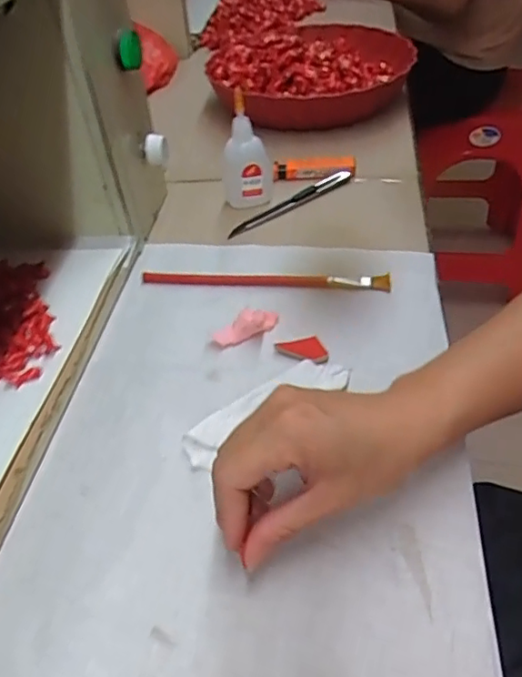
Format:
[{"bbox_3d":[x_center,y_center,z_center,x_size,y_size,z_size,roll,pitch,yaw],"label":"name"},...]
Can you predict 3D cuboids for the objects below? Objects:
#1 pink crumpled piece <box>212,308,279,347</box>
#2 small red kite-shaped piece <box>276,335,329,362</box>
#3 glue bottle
[{"bbox_3d":[-0.010,-0.010,0.408,0.049,0.020,0.016,-21,45,-12],"label":"pink crumpled piece"},{"bbox_3d":[0.030,0.006,0.393,0.036,0.009,0.018,28,50,26],"label":"small red kite-shaped piece"},{"bbox_3d":[-0.013,-0.164,0.510,0.041,0.099,0.022,0,44,10],"label":"glue bottle"}]

